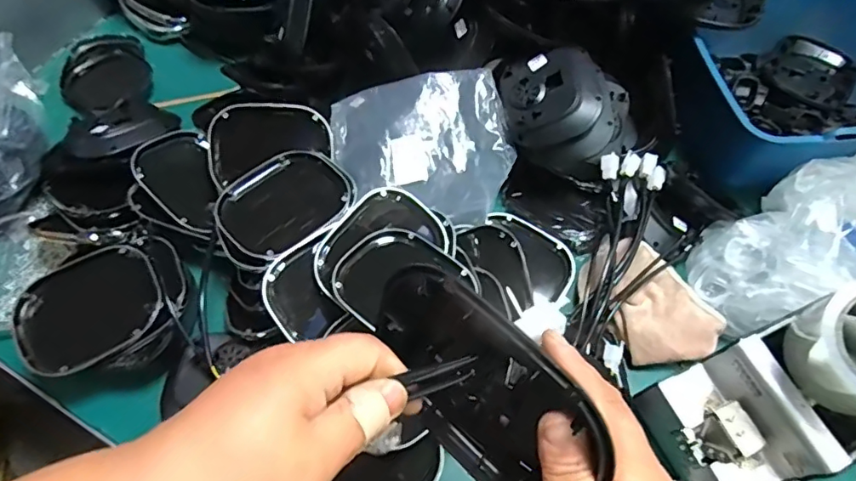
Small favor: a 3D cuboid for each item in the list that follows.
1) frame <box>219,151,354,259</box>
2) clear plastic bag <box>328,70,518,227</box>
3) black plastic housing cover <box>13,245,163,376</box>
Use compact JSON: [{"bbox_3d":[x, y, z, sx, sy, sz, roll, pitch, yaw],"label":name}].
[{"bbox_3d":[-0.161,-0.044,0.602,0.118,0.020,0.136,39,68,19],"label":"frame"},{"bbox_3d":[-0.013,-0.112,0.671,0.228,0.074,0.196,-1,61,-1],"label":"clear plastic bag"},{"bbox_3d":[-0.354,0.068,0.561,0.137,0.029,0.124,-31,66,-16],"label":"black plastic housing cover"}]

